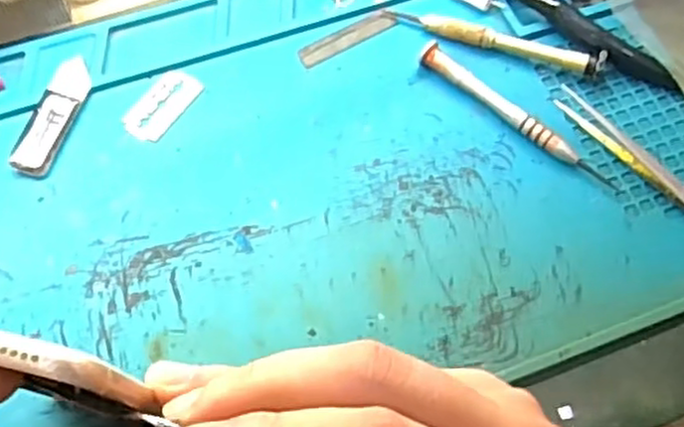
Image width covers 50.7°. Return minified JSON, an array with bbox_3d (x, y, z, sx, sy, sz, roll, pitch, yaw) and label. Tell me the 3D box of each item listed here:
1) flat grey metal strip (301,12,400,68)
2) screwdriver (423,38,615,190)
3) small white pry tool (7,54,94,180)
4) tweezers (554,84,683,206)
[{"bbox_3d":[0.003,-0.094,0.381,0.056,0.004,0.014,-30,68,-14],"label":"flat grey metal strip"},{"bbox_3d":[0.084,-0.048,0.351,0.114,0.013,0.010,37,69,16],"label":"screwdriver"},{"bbox_3d":[-0.141,-0.050,0.355,0.020,0.006,0.066,14,64,6],"label":"small white pry tool"},{"bbox_3d":[0.154,-0.014,0.337,0.012,0.007,0.135,-36,69,-17],"label":"tweezers"}]

